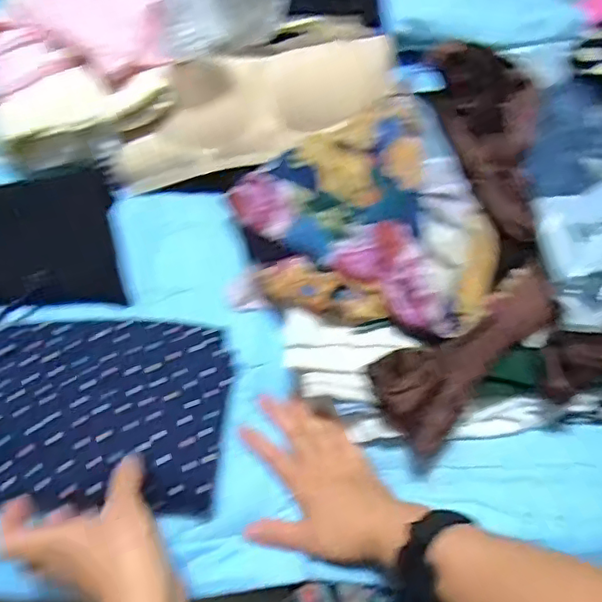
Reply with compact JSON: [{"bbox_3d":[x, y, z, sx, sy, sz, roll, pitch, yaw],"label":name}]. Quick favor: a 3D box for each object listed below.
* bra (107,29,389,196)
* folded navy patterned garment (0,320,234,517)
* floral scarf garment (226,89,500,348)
[{"bbox_3d":[-0.060,-0.233,0.649,0.347,0.076,0.152,-22,59,2],"label":"bra"},{"bbox_3d":[-0.208,0.094,0.508,0.271,0.046,0.172,0,58,-1],"label":"folded navy patterned garment"},{"bbox_3d":[0.058,-0.072,0.548,0.204,0.073,0.252,-14,59,-9],"label":"floral scarf garment"}]

